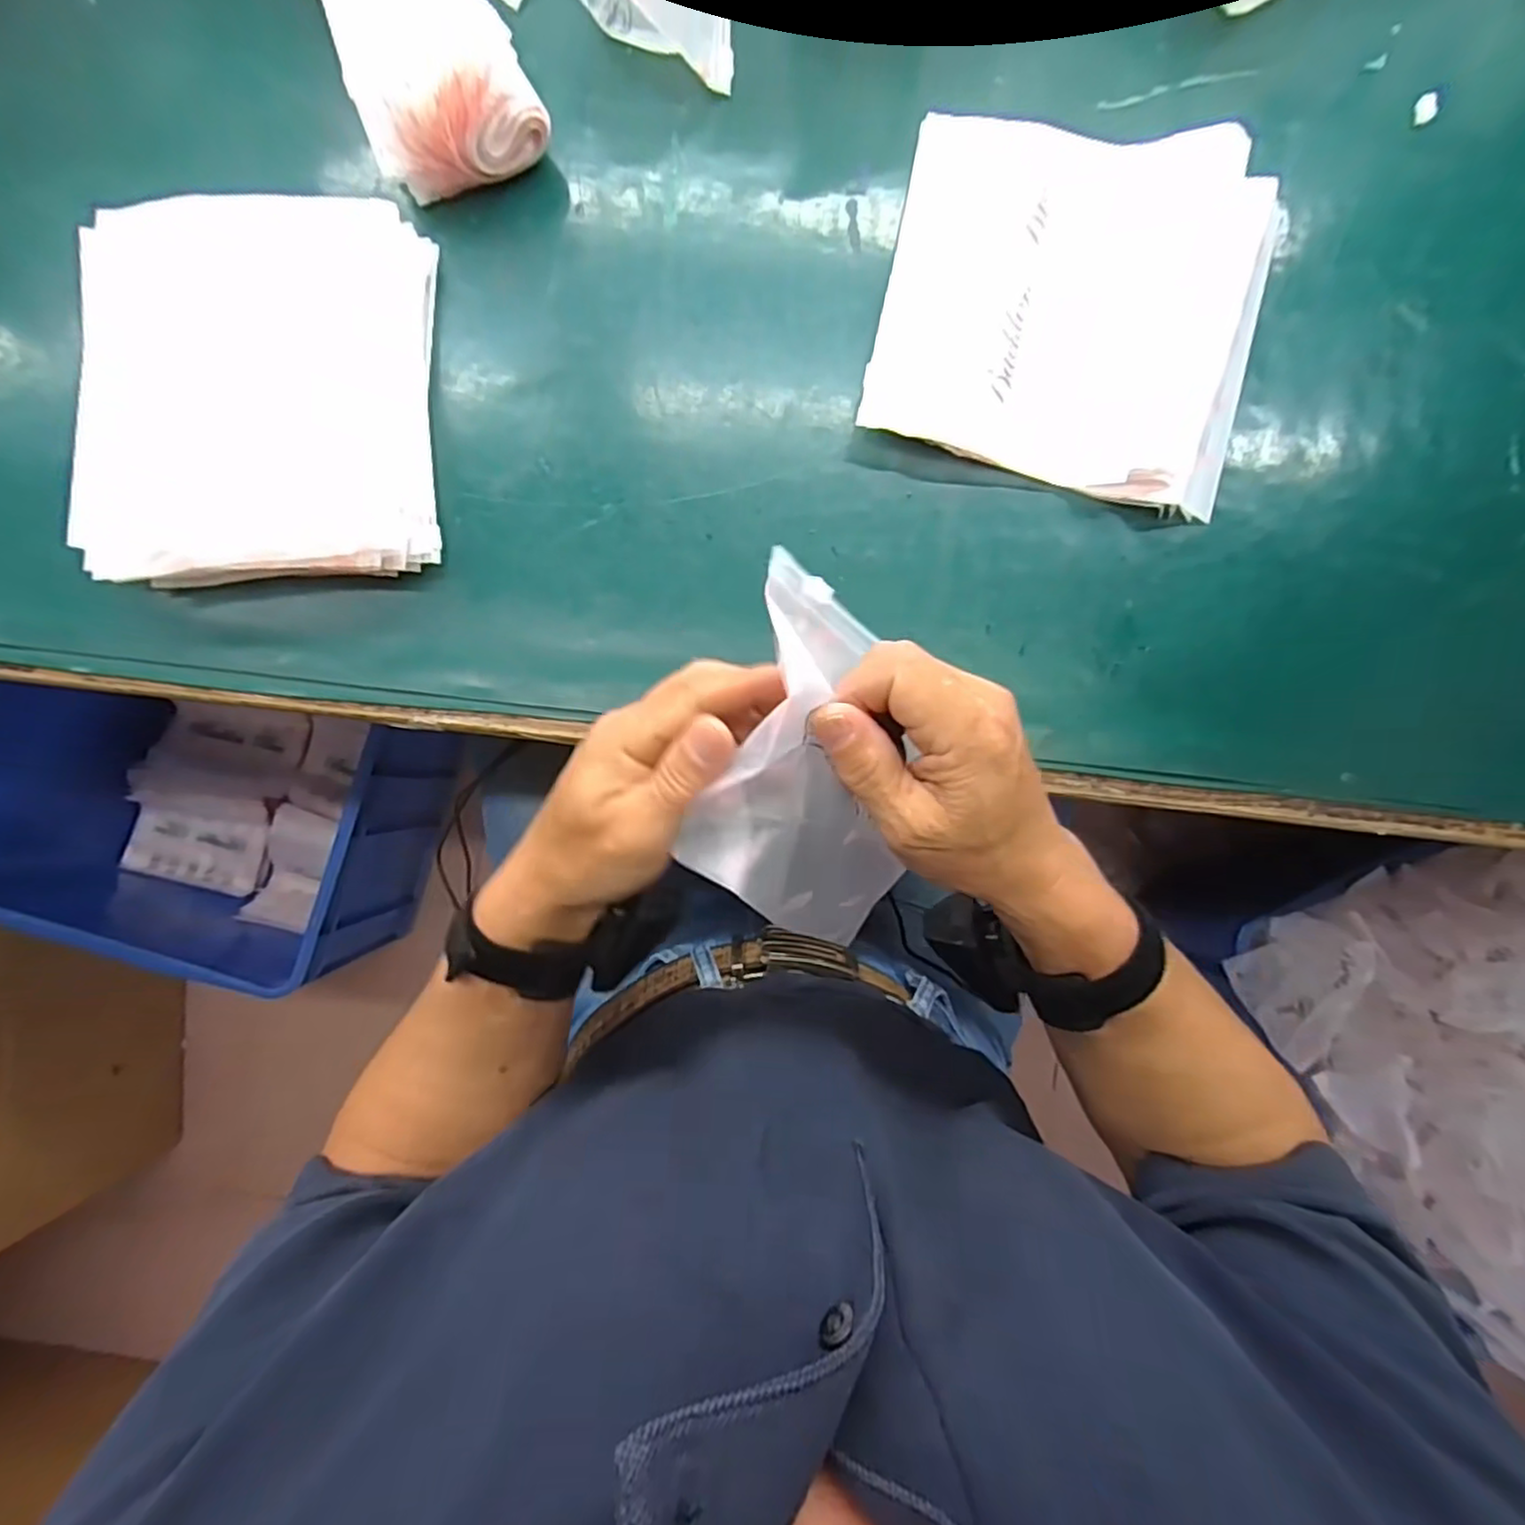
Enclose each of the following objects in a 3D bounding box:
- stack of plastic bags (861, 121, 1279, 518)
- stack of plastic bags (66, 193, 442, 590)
[{"bbox_3d":[0.173,-0.256,0.380,0.202,0.020,0.196,13,86,0],"label":"stack of plastic bags"},{"bbox_3d":[-0.266,-0.200,0.363,0.169,0.033,0.209,-3,86,-1],"label":"stack of plastic bags"}]

